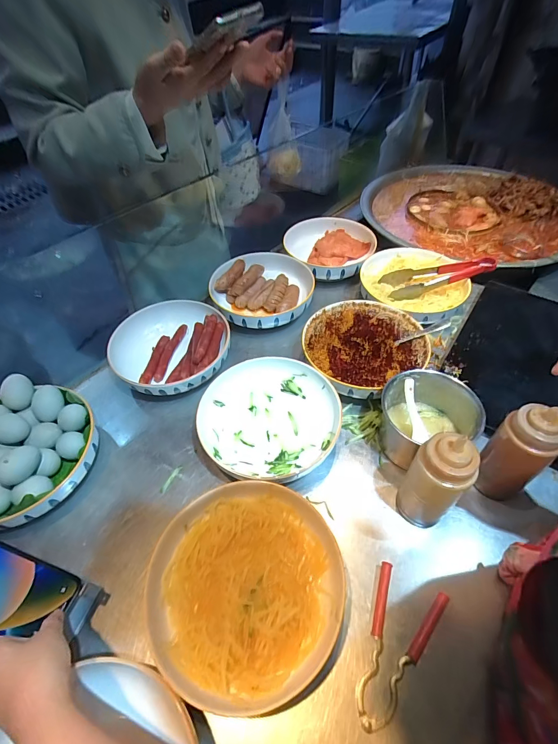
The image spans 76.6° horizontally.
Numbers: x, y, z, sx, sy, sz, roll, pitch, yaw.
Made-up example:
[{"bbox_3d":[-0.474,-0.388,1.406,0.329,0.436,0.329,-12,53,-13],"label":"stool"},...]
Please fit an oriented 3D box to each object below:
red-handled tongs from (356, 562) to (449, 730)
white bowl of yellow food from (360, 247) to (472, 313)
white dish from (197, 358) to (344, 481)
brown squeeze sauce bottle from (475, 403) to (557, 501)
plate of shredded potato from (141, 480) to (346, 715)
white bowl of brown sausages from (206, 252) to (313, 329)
[{"bbox_3d":[0.131,0.315,0.404,0.079,0.016,0.155,24,57,20],"label":"red-handled tongs"},{"bbox_3d":[0.297,-0.198,0.792,0.214,0.051,0.205,-1,52,2],"label":"white bowl of yellow food"},{"bbox_3d":[-0.016,0.078,0.584,0.217,0.062,0.208,-1,52,2],"label":"white dish"},{"bbox_3d":[0.309,0.108,0.460,0.052,0.153,0.071,4,52,5],"label":"brown squeeze sauce bottle"},{"bbox_3d":[-0.037,0.254,0.429,0.217,0.064,0.218,-1,52,2],"label":"plate of shredded potato"},{"bbox_3d":[-0.041,-0.176,0.790,0.217,0.062,0.211,-1,52,2],"label":"white bowl of brown sausages"}]

